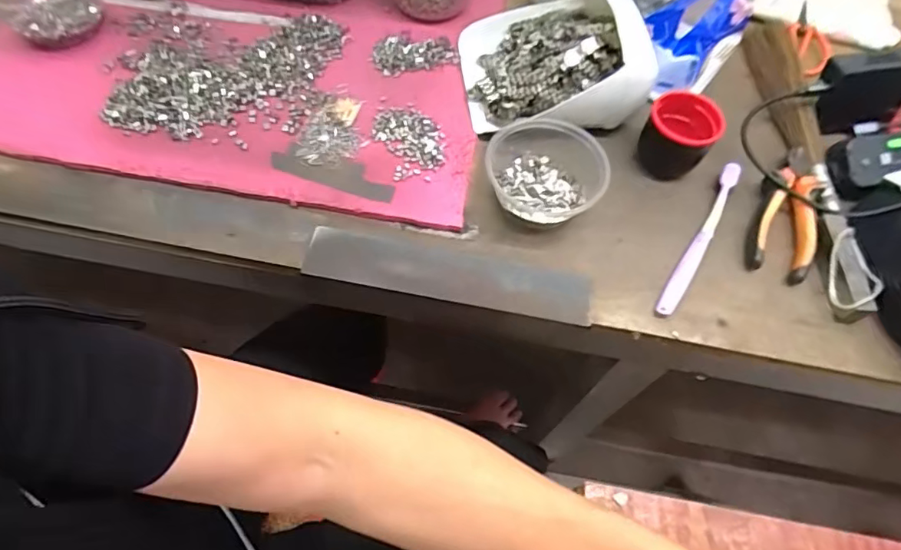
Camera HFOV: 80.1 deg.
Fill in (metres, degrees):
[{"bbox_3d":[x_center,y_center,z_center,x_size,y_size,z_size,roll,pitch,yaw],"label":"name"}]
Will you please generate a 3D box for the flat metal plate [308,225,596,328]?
[{"bbox_3d":[-0.002,-0.003,0.464,0.245,0.006,0.050,11,66,3],"label":"flat metal plate"}]

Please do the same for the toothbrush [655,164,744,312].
[{"bbox_3d":[0.230,-0.034,0.493,0.018,0.011,0.181,31,69,11],"label":"toothbrush"}]

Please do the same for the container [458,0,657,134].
[{"bbox_3d":[0.100,-0.225,0.535,0.167,0.064,0.158,-7,61,-7],"label":"container"}]

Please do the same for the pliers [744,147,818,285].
[{"bbox_3d":[0.321,-0.063,0.505,0.054,0.015,0.144,25,68,9],"label":"pliers"}]

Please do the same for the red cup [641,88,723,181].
[{"bbox_3d":[0.220,-0.135,0.518,0.067,0.062,0.052,33,64,15],"label":"red cup"}]

